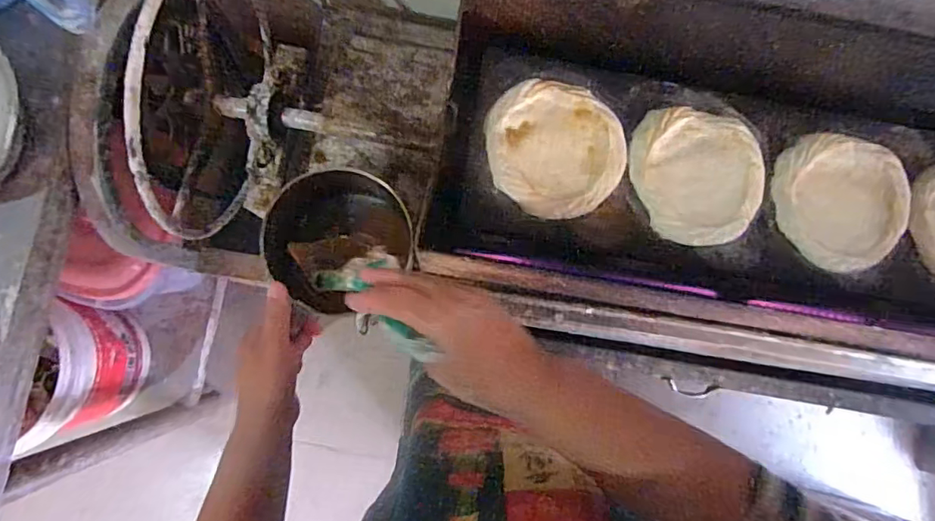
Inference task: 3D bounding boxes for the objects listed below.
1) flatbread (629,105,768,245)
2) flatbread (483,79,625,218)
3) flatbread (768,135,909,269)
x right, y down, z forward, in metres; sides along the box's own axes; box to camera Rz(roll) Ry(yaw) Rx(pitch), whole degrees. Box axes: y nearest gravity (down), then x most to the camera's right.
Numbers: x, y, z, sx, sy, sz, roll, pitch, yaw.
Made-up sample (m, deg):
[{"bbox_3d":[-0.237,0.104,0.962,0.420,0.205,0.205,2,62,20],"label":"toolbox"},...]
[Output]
[{"bbox_3d":[0.234,-0.086,0.551,0.138,0.011,0.131,0,91,-1],"label":"flatbread"},{"bbox_3d":[0.087,-0.114,0.539,0.140,0.013,0.131,0,83,-4],"label":"flatbread"},{"bbox_3d":[0.392,-0.064,0.554,0.137,0.022,0.139,0,83,-4],"label":"flatbread"}]

